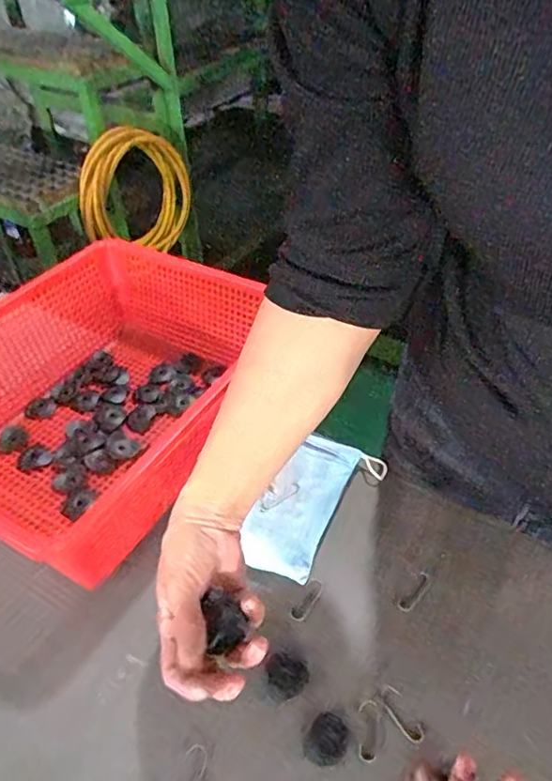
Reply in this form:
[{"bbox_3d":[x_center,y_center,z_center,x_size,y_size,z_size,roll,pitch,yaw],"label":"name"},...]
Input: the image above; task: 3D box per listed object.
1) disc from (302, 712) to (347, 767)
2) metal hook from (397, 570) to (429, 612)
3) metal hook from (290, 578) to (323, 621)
[{"bbox_3d":[0.037,0.258,0.414,0.029,0.004,0.035,25,49,26],"label":"disc"},{"bbox_3d":[0.124,0.180,0.498,0.012,0.004,0.043,31,51,30],"label":"metal hook"},{"bbox_3d":[0.028,0.184,0.495,0.014,0.004,0.042,24,48,25],"label":"metal hook"}]

